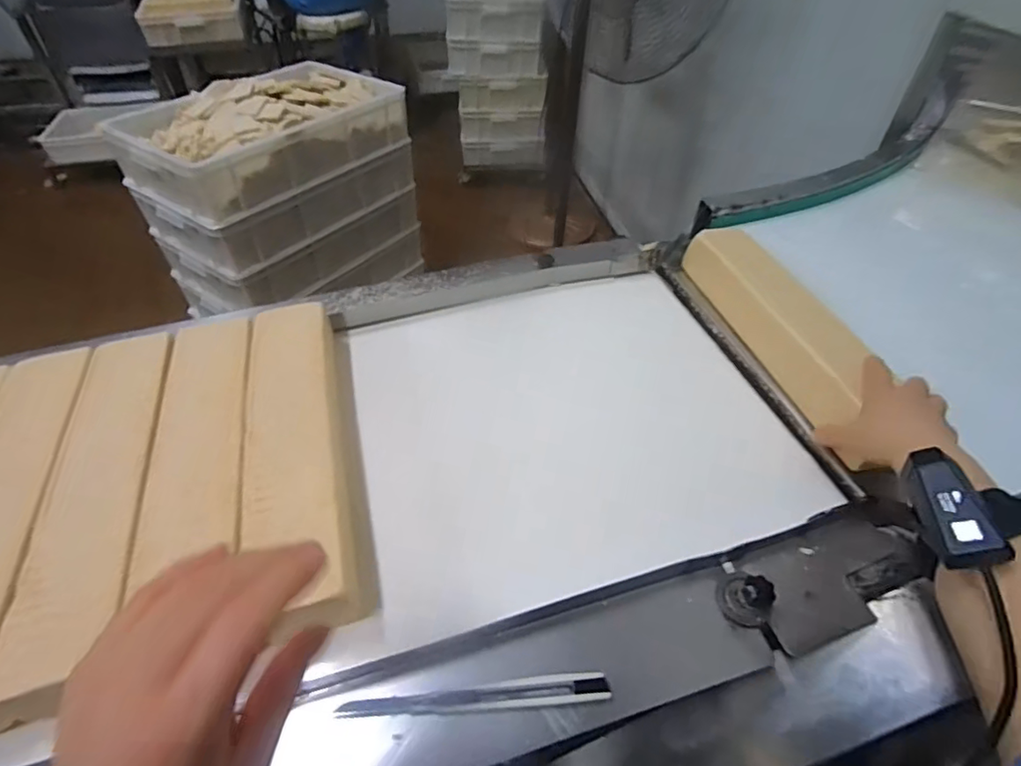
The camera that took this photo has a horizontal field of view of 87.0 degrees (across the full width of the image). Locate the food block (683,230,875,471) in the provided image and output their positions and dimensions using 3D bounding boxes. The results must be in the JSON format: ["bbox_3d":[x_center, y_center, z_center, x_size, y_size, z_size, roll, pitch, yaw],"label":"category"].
[{"bbox_3d":[0.304,-0.076,0.612,0.083,0.056,0.295,-9,48,-9],"label":"food block"}]

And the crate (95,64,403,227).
[{"bbox_3d":[-0.618,-0.643,1.357,0.390,0.154,0.629,29,53,25],"label":"crate"}]

